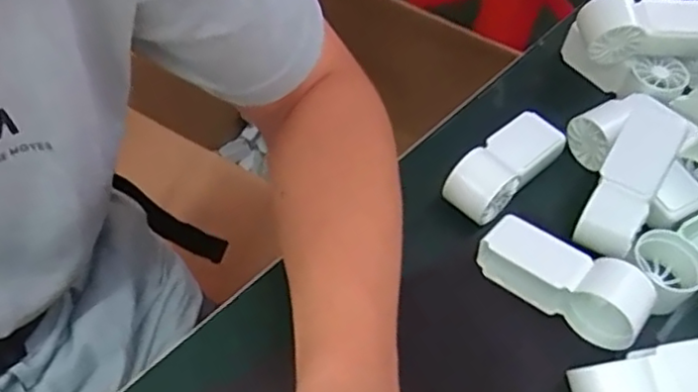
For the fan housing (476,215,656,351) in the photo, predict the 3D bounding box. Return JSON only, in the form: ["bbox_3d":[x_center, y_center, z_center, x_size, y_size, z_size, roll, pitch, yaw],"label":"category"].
[{"bbox_3d":[0.121,0.047,0.365,0.093,0.041,0.034,36,60,21],"label":"fan housing"}]

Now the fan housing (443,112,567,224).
[{"bbox_3d":[0.105,-0.020,0.426,0.093,0.031,0.039,-38,64,-26],"label":"fan housing"}]

